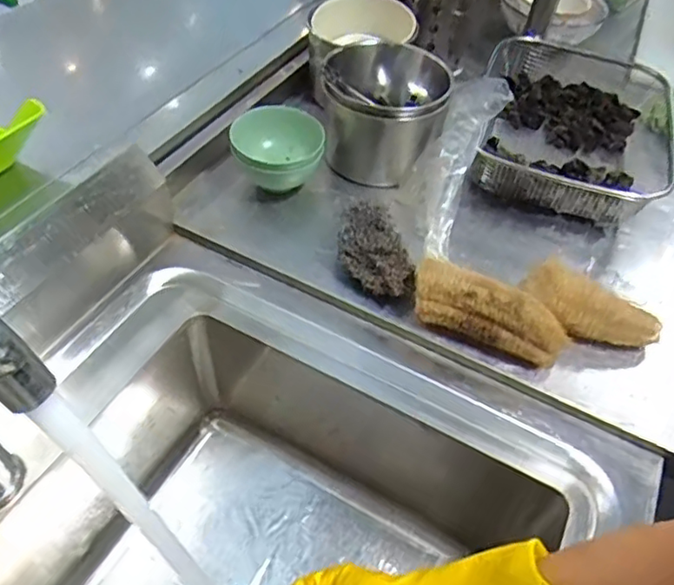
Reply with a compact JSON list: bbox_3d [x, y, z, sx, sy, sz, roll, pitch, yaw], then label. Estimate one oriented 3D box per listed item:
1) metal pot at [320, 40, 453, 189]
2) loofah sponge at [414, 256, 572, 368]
[{"bbox_3d":[0.056,-0.221,0.762,0.144,0.149,0.145,3,51,-4],"label":"metal pot"},{"bbox_3d":[0.151,0.022,0.610,0.152,0.064,0.051,21,52,11],"label":"loofah sponge"}]

